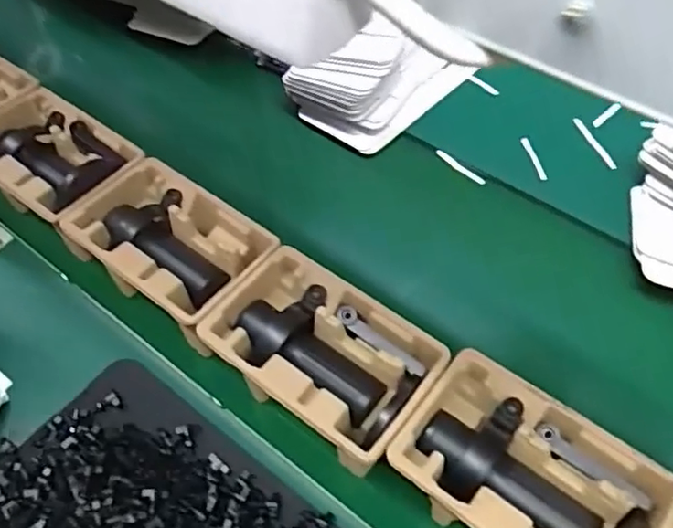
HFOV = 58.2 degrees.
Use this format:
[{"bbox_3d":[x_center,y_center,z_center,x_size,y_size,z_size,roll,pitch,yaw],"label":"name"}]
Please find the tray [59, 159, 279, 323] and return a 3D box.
[{"bbox_3d":[-0.197,-0.023,0.720,0.237,0.055,0.152,29,59,21],"label":"tray"}]

